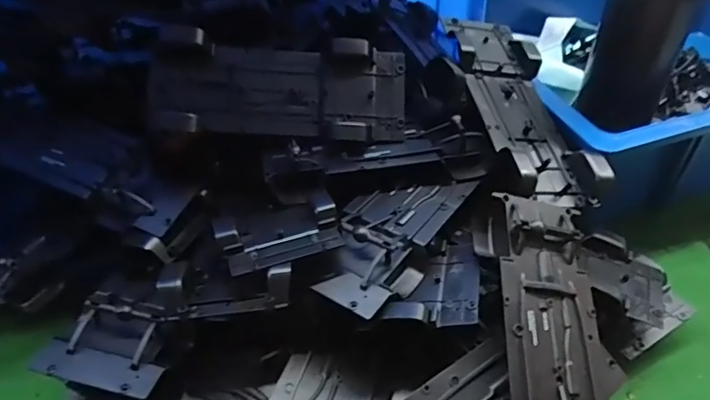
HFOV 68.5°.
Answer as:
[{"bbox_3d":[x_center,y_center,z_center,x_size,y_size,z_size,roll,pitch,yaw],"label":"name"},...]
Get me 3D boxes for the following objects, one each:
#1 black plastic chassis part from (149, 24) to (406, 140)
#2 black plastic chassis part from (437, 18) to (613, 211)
[{"bbox_3d":[-0.056,-0.086,0.401,0.190,0.021,0.075,3,83,-6],"label":"black plastic chassis part"},{"bbox_3d":[0.127,-0.079,0.411,0.080,0.028,0.189,-2,58,-18],"label":"black plastic chassis part"}]

